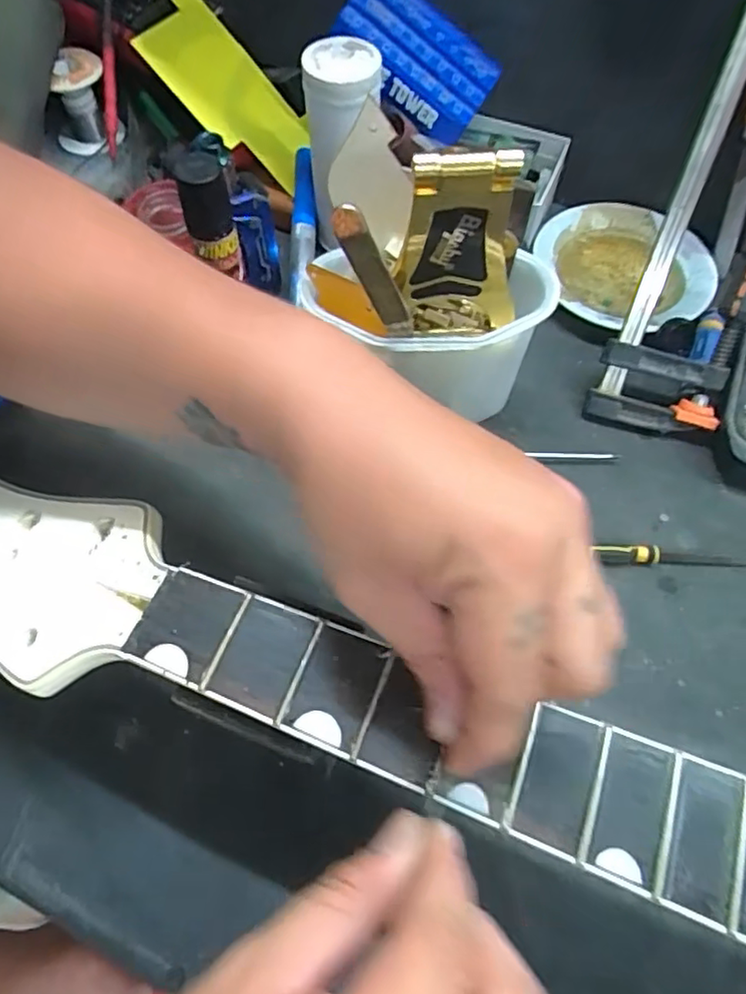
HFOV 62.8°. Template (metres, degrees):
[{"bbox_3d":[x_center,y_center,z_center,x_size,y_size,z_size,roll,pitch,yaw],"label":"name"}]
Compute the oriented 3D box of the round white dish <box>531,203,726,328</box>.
[{"bbox_3d":[0.197,-0.177,0.471,0.127,0.019,0.132,0,61,0],"label":"round white dish"}]

